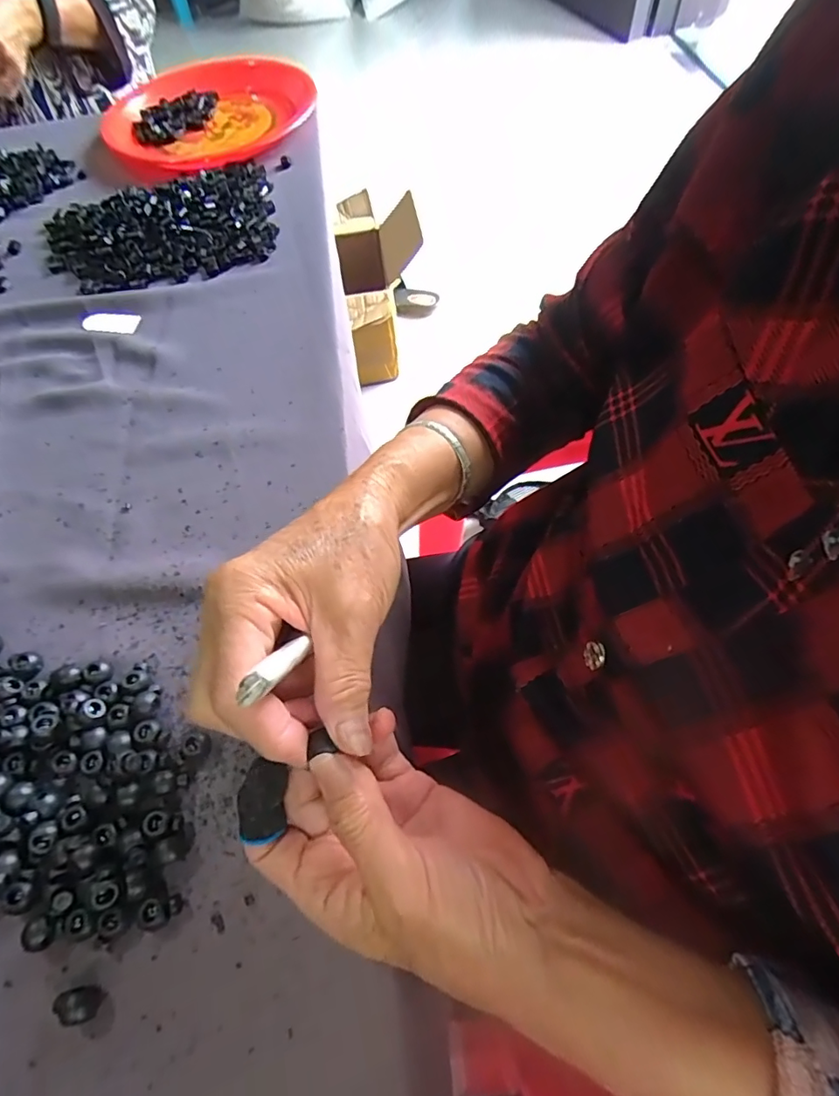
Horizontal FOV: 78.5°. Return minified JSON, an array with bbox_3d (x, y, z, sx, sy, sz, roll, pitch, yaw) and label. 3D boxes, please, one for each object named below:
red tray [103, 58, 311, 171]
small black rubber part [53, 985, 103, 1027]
[{"bbox_3d":[-0.252,-0.527,0.628,0.238,0.037,0.218,-32,65,-13],"label":"red tray"},{"bbox_3d":[-0.161,0.214,0.240,0.019,0.013,0.013,-14,62,-4],"label":"small black rubber part"}]

